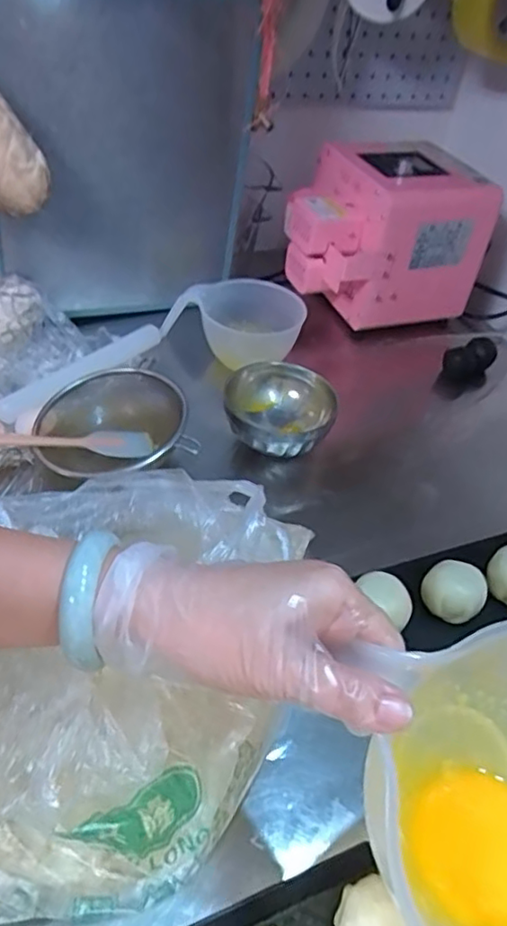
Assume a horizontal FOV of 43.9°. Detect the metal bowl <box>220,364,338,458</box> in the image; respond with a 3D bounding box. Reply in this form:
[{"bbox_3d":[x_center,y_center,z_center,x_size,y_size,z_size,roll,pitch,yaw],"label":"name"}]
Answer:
[{"bbox_3d":[0.026,-0.052,0.639,0.105,0.053,0.101,4,43,-3],"label":"metal bowl"}]

